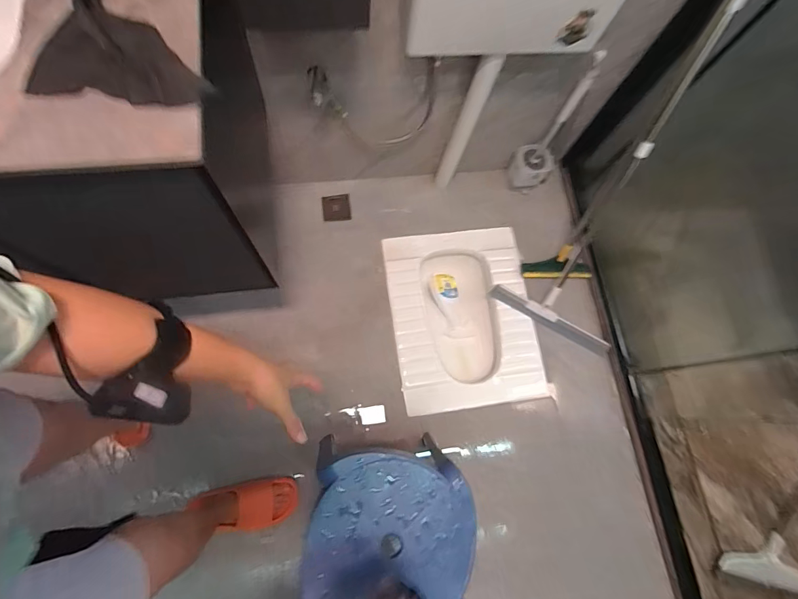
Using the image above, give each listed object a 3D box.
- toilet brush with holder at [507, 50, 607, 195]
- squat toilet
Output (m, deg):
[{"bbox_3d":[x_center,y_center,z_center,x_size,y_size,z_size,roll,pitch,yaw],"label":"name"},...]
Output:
[{"bbox_3d":[0.445,-0.483,1.175,0.129,0.474,0.123,34,74,5],"label":"toilet brush with holder"},{"bbox_3d":[0.193,0.061,1.297,0.425,0.140,0.552,-6,75,-7],"label":"squat toilet"}]

